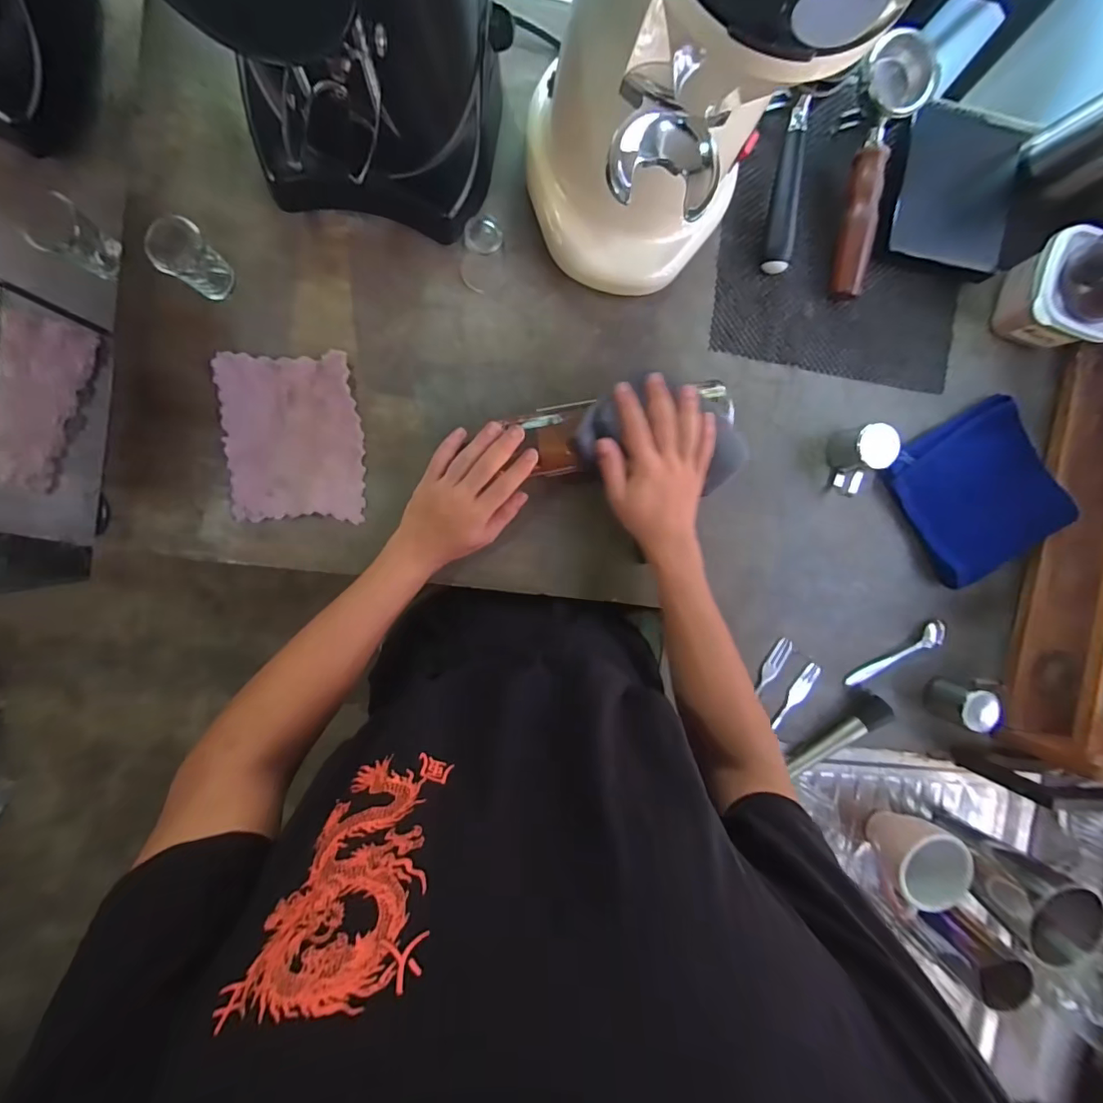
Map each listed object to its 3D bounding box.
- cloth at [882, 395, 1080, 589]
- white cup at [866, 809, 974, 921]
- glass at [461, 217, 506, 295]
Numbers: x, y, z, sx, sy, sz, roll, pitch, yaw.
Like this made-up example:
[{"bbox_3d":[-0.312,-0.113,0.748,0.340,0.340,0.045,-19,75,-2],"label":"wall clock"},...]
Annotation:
[{"bbox_3d":[0.490,-0.067,0.560,0.167,0.038,0.178,-31,97,-3],"label":"cloth"},{"bbox_3d":[0.420,0.363,0.573,0.100,0.082,0.074,-45,98,-1],"label":"white cup"},{"bbox_3d":[-0.066,-0.285,0.468,0.043,0.055,0.047,-1,95,-6],"label":"glass"}]

